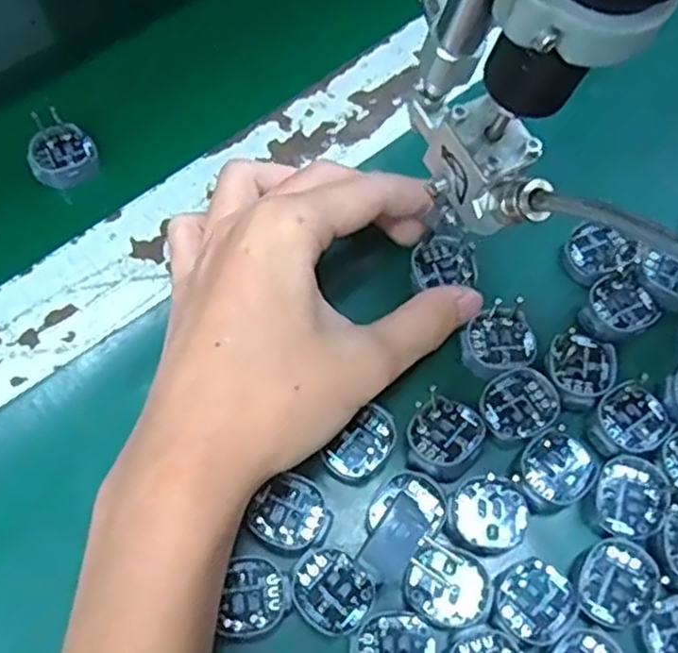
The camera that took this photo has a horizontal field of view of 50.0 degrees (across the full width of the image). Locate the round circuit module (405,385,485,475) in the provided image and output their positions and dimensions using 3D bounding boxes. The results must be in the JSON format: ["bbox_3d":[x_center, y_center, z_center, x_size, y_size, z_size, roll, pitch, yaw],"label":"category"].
[{"bbox_3d":[0.038,0.039,0.262,0.026,0.007,0.028,0,67,1],"label":"round circuit module"}]

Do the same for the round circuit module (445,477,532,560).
[{"bbox_3d":[0.052,0.066,0.253,0.028,0.004,0.026,0,67,1],"label":"round circuit module"}]

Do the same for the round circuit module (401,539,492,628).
[{"bbox_3d":[0.036,0.086,0.242,0.028,0.004,0.025,41,73,16],"label":"round circuit module"}]

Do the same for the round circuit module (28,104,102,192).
[{"bbox_3d":[-0.126,-0.080,0.328,0.028,0.016,0.030,0,67,1],"label":"round circuit module"}]

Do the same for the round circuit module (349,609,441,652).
[{"bbox_3d":[0.018,0.105,0.235,0.028,0.004,0.024,-2,67,0],"label":"round circuit module"}]

